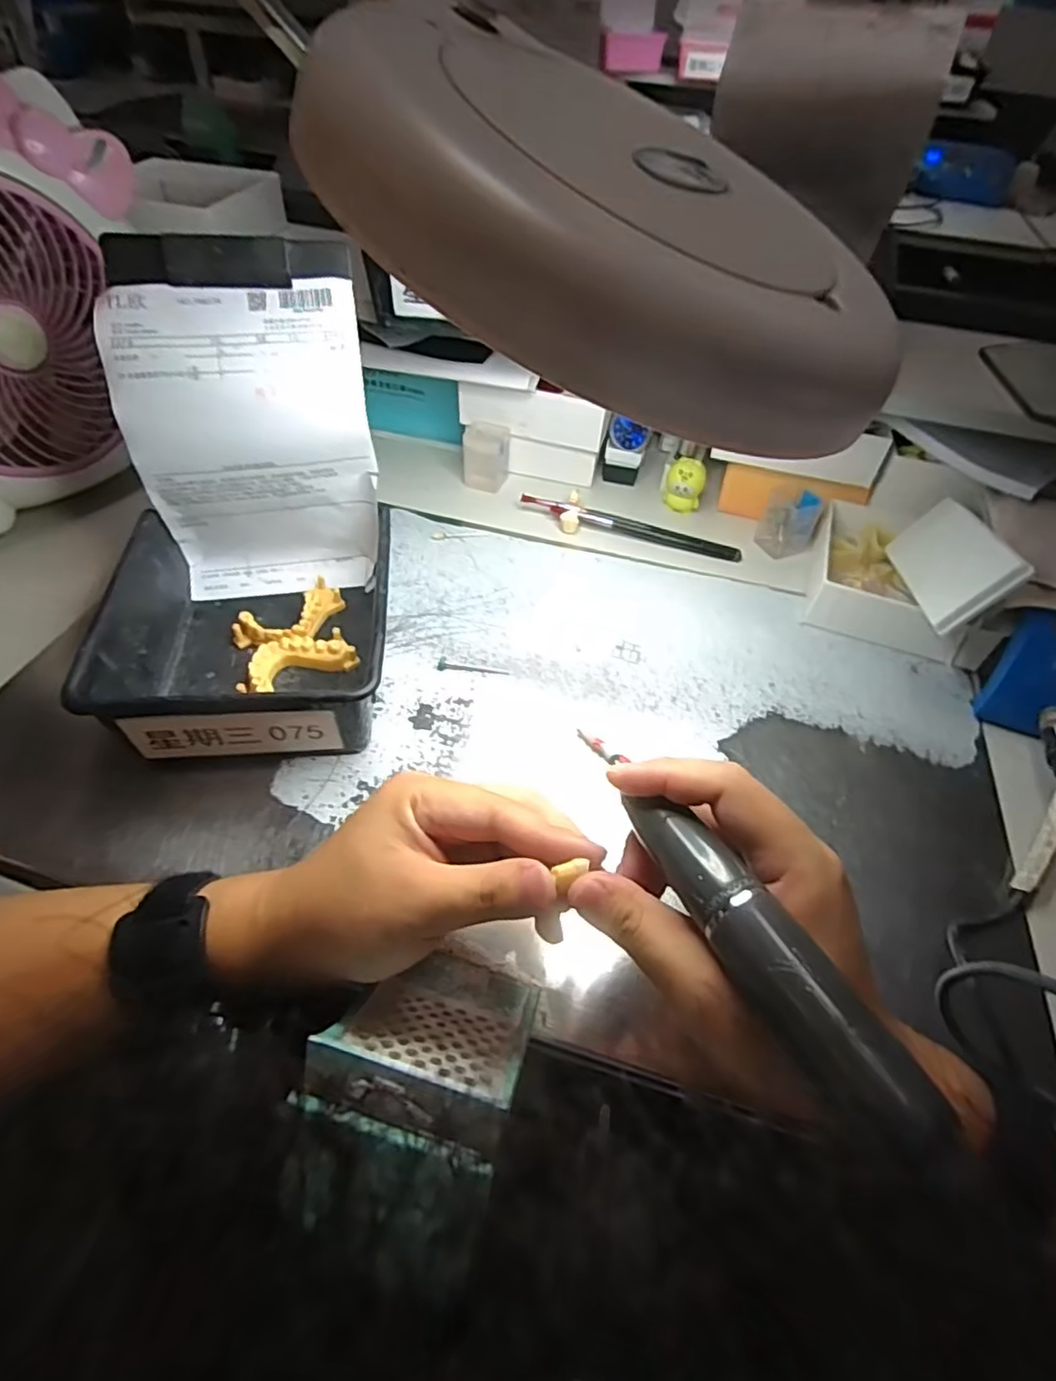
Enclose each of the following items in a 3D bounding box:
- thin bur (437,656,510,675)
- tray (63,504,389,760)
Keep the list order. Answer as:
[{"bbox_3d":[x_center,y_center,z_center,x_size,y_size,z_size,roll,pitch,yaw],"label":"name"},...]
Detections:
[{"bbox_3d":[-0.038,-0.015,0.445,0.050,0.004,0.011,12,50,6],"label":"thin bur"},{"bbox_3d":[-0.170,-0.036,0.411,0.163,0.068,0.168,-1,49,-4],"label":"tray"}]

